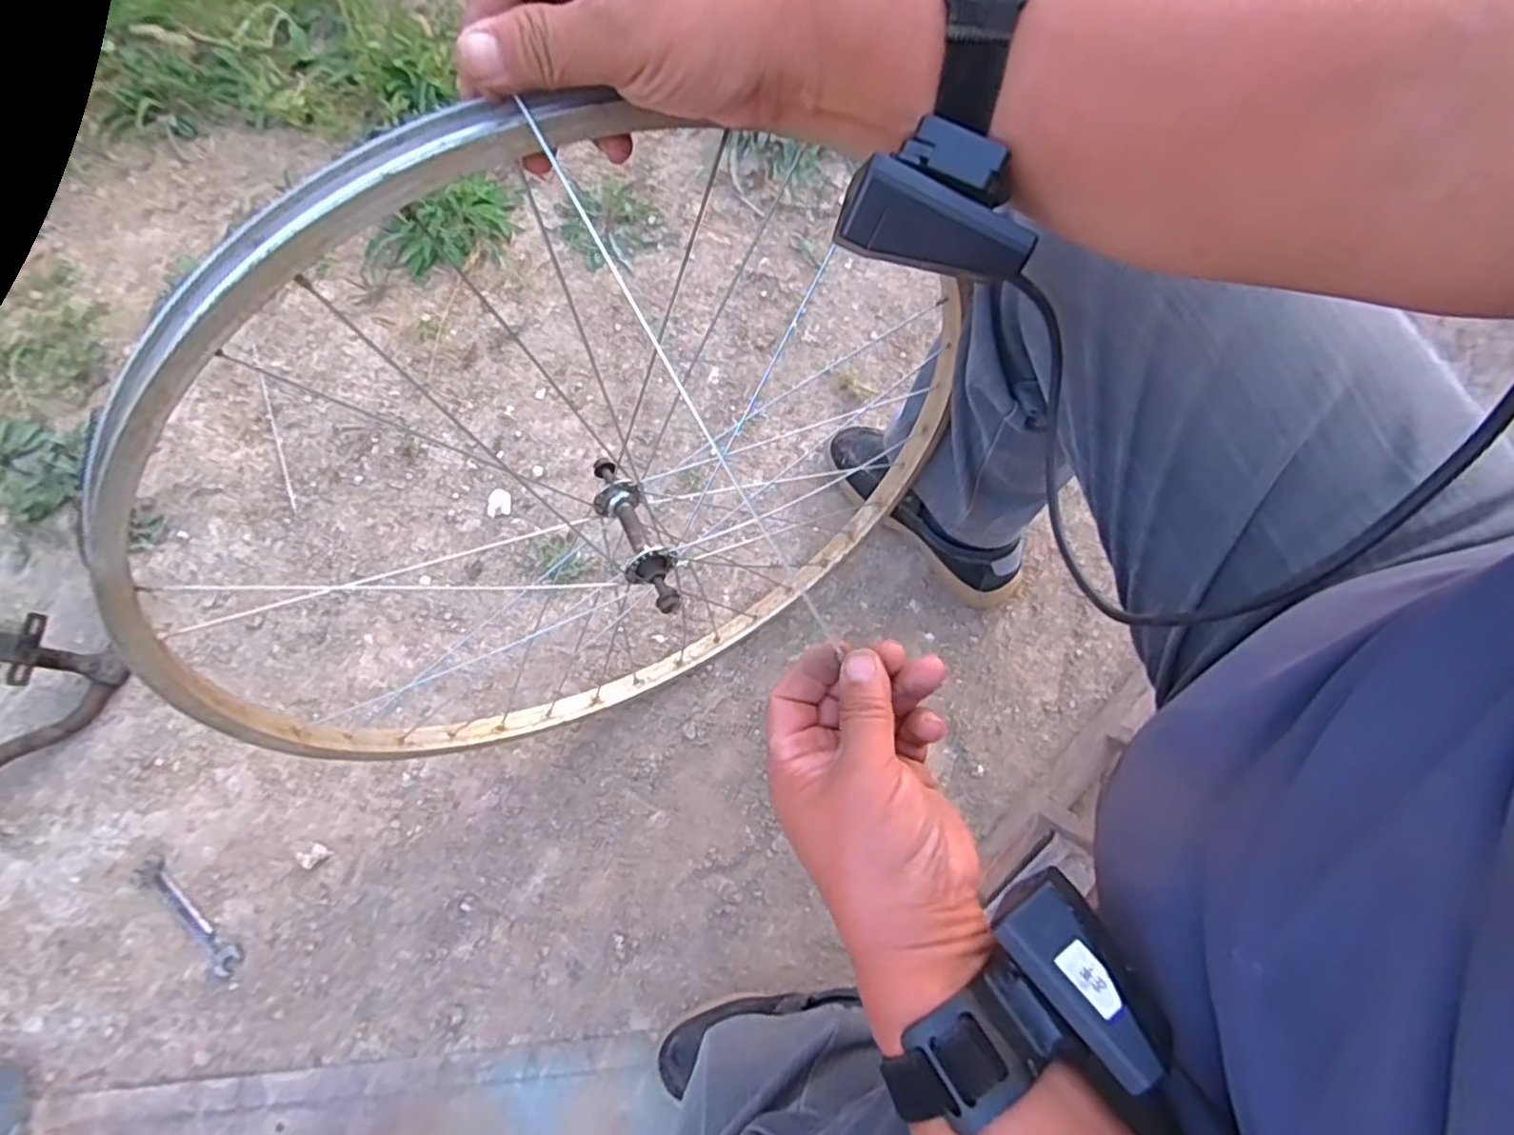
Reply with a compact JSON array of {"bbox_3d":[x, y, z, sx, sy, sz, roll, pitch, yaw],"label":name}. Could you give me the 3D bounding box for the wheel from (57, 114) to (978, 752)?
[{"bbox_3d":[-0.101,-0.032,0.515,0.559,0.562,0.121,-28,74,-10],"label":"wheel"}]

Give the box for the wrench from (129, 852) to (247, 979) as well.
[{"bbox_3d":[-0.585,0.357,0.718,0.152,0.004,0.032,38,75,11],"label":"wrench"}]

